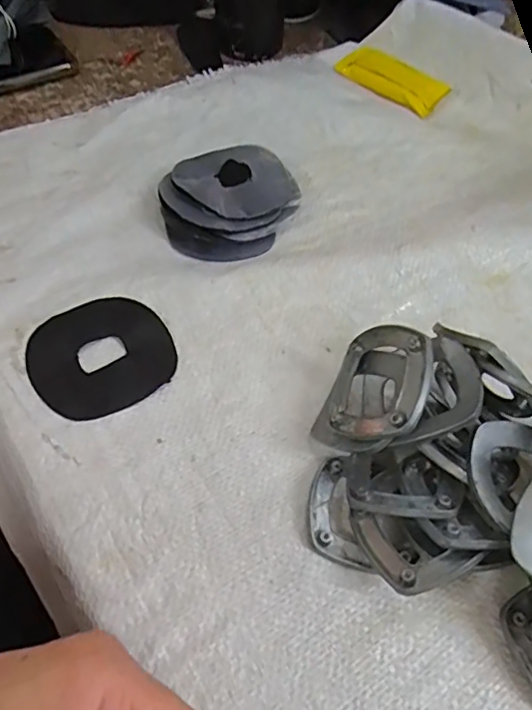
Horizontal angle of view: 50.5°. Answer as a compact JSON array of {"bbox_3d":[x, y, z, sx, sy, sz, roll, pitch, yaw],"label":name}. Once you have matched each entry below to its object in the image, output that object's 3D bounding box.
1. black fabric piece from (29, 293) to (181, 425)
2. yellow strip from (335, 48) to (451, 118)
[{"bbox_3d":[-0.097,-0.001,0.334,0.081,0.004,0.076,-28,62,-22],"label":"black fabric piece"},{"bbox_3d":[0.115,-0.253,0.518,0.099,0.006,0.053,36,60,19],"label":"yellow strip"}]

